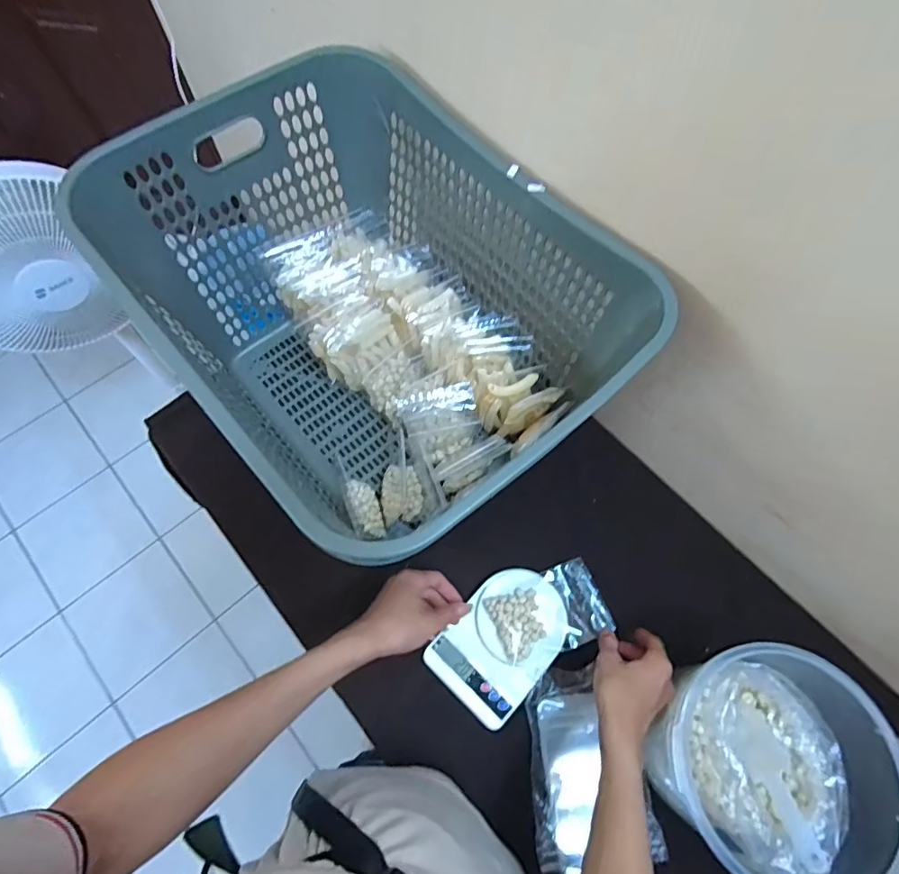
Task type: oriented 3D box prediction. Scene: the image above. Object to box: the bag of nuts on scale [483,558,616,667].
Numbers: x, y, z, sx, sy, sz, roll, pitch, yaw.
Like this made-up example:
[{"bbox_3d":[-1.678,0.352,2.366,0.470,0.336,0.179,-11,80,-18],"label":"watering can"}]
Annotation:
[{"bbox_3d":[0.130,0.231,0.654,0.145,0.020,0.095,-22,70,-10],"label":"bag of nuts on scale"}]

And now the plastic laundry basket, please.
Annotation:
[{"bbox_3d":[-0.095,-0.134,0.667,0.419,0.342,0.557,-38,73,-15],"label":"plastic laundry basket"}]

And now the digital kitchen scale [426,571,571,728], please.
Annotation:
[{"bbox_3d":[0.072,0.262,0.651,0.125,0.041,0.183,41,72,14],"label":"digital kitchen scale"}]

